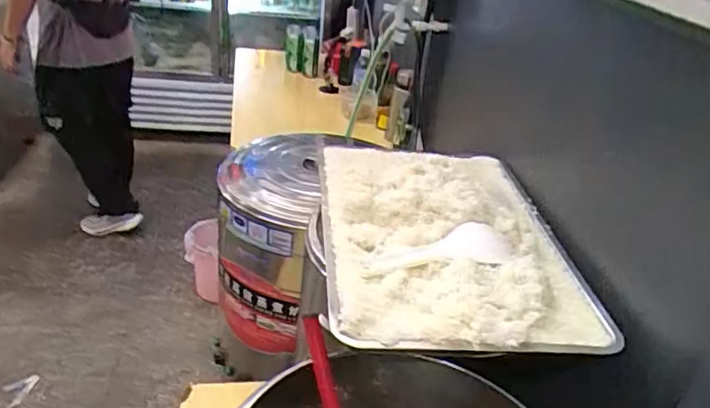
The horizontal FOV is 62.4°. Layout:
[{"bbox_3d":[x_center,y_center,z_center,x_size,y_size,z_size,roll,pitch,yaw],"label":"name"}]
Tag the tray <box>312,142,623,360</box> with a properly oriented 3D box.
[{"bbox_3d":[0.143,0.015,0.996,0.386,0.077,0.606,3,29,-6],"label":"tray"}]

